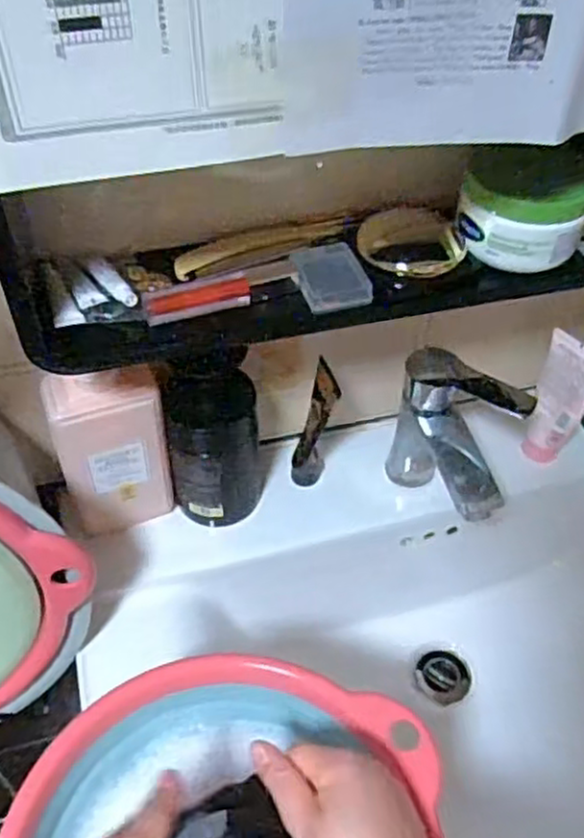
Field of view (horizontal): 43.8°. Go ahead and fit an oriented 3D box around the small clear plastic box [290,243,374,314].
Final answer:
[{"bbox_3d":[0.027,-0.102,0.519,0.046,0.019,0.061,-8,48,-9],"label":"small clear plastic box"}]

